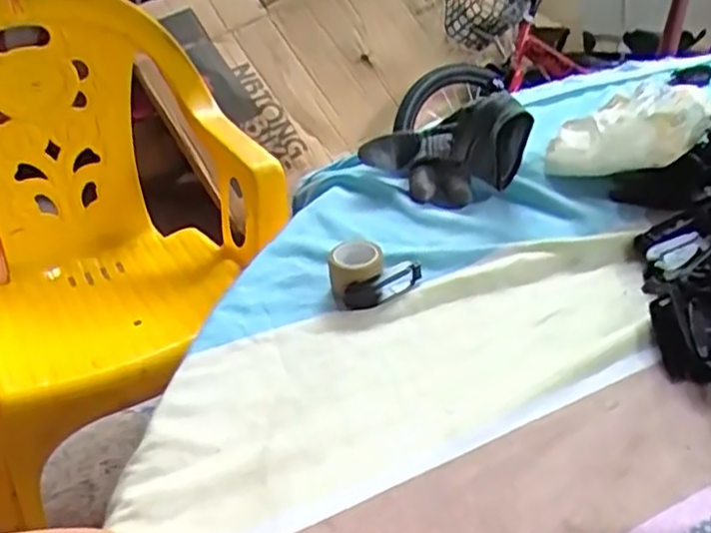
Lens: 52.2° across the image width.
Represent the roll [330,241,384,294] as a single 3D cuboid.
[{"bbox_3d":[0.000,0.001,0.470,0.034,0.028,0.035,-2,35,1],"label":"roll"}]

